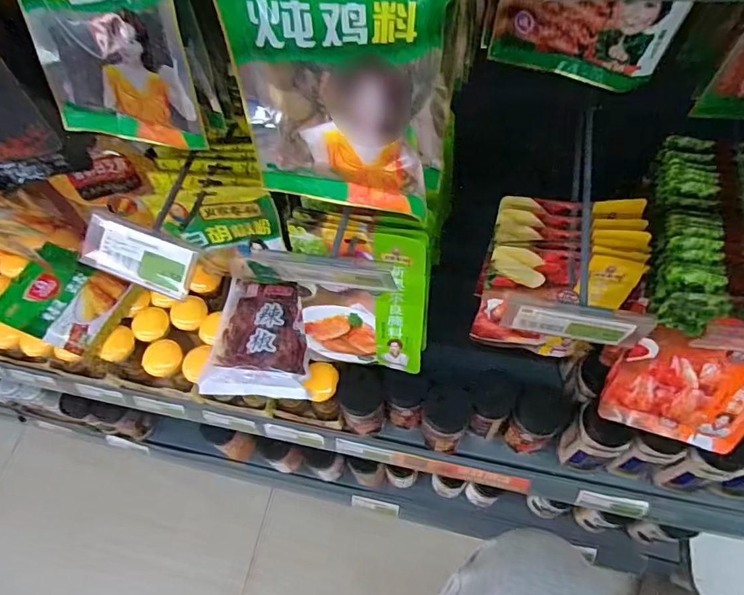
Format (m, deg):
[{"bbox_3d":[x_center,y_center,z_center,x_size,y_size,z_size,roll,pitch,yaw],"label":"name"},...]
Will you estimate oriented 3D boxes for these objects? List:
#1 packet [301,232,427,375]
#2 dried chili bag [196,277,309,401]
[{"bbox_3d":[-0.011,0.010,0.483,0.120,0.169,0.012,9,41,11],"label":"packet"},{"bbox_3d":[-0.136,0.047,0.618,0.124,0.044,0.146,1,62,5],"label":"dried chili bag"}]

